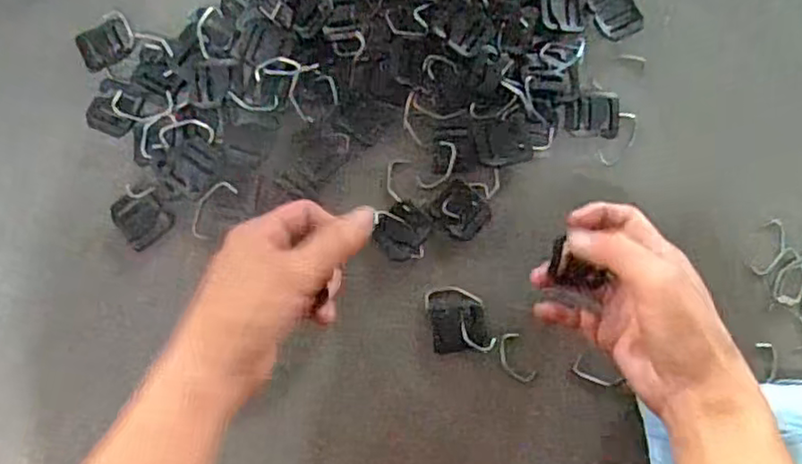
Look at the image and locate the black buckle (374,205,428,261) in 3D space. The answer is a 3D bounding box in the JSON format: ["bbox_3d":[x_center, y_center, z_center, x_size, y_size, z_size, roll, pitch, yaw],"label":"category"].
[{"bbox_3d":[0.001,0.001,0.410,0.032,0.005,0.034,18,89,3],"label":"black buckle"}]

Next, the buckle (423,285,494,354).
[{"bbox_3d":[0.036,0.056,0.405,0.036,0.004,0.044,-13,87,2],"label":"buckle"}]

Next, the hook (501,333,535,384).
[{"bbox_3d":[0.072,0.080,0.405,0.017,0.004,0.033,-25,87,1],"label":"hook"}]

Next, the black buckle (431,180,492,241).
[{"bbox_3d":[0.038,-0.014,0.411,0.035,0.004,0.031,44,90,3],"label":"black buckle"}]

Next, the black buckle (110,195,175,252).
[{"bbox_3d":[-0.168,-0.009,0.416,0.030,0.005,0.034,-38,87,0],"label":"black buckle"}]

